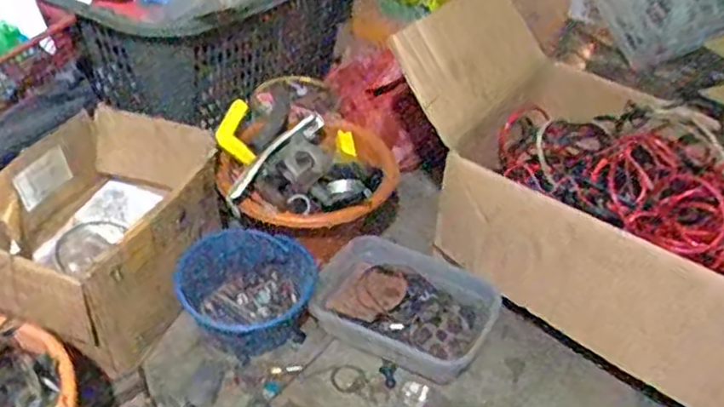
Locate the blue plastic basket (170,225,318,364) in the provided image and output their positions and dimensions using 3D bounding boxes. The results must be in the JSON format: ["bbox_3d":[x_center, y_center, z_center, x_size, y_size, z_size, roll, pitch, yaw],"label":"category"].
[{"bbox_3d":[-0.163,0.122,0.945,0.178,0.092,0.150,9,42,5],"label":"blue plastic basket"}]

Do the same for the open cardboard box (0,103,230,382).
[{"bbox_3d":[-0.356,0.043,0.918,0.236,0.183,0.314,19,43,16],"label":"open cardboard box"}]

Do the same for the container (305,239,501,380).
[{"bbox_3d":[0.060,0.140,0.958,0.240,0.049,0.174,21,44,18],"label":"container"}]

